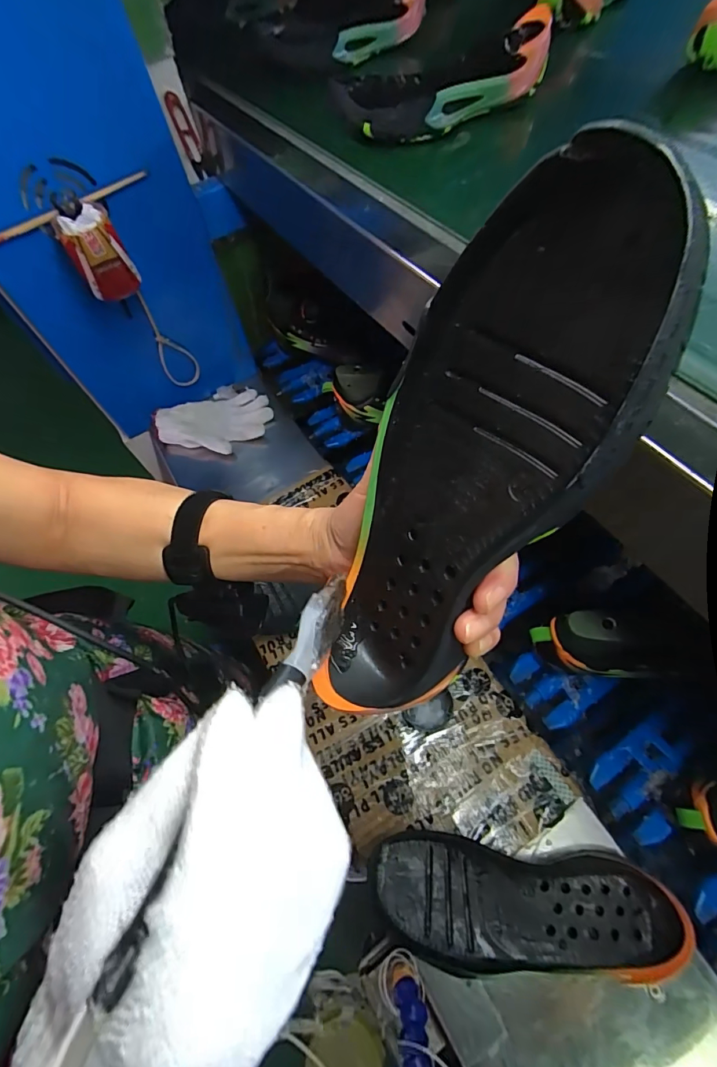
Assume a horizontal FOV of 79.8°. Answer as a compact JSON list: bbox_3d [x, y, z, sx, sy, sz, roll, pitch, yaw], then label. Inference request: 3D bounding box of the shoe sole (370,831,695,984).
[{"bbox_3d":[0.153,0.363,0.414,0.272,0.057,0.100,4,58,7],"label":"shoe sole"}]

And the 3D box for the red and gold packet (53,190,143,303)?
[{"bbox_3d":[-0.338,-0.364,0.555,0.066,0.093,0.074,-29,60,-13],"label":"red and gold packet"}]

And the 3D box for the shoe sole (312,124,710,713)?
[{"bbox_3d":[0.033,-0.012,0.183,0.041,0.232,0.090,-21,54,-42],"label":"shoe sole"}]

